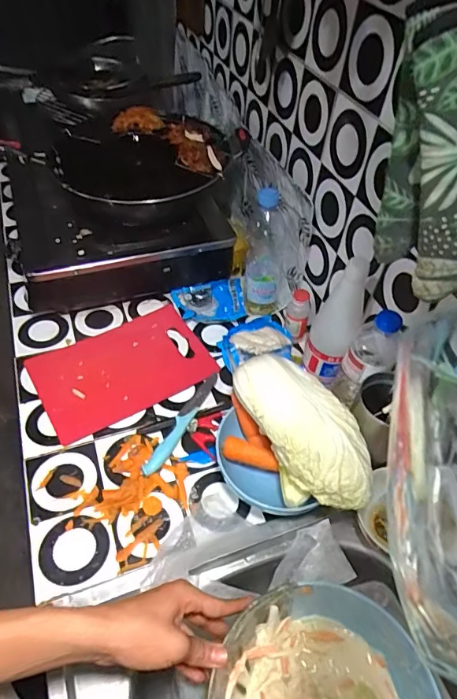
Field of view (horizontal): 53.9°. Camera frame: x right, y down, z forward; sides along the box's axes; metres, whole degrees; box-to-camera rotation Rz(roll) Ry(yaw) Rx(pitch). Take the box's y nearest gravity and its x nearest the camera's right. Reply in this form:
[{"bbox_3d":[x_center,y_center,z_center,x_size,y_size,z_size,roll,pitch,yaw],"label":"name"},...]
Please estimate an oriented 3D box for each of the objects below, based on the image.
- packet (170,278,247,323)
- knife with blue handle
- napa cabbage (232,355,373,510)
[{"bbox_3d":[-0.037,-0.094,0.835,0.120,0.045,0.094,-8,50,-11],"label":"packet"},{"bbox_3d":[-0.070,0.110,0.689,0.023,0.009,0.193,24,52,16],"label":"knife with blue handle"},{"bbox_3d":[0.094,0.102,0.568,0.097,0.107,0.211,-21,54,-21],"label":"napa cabbage"}]

